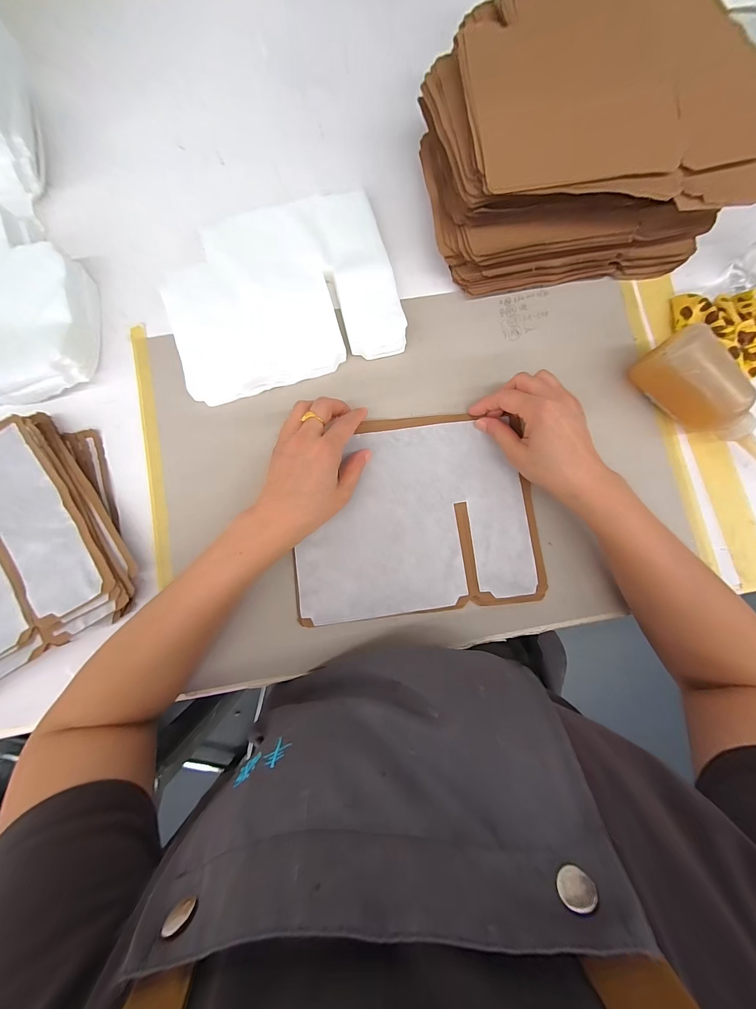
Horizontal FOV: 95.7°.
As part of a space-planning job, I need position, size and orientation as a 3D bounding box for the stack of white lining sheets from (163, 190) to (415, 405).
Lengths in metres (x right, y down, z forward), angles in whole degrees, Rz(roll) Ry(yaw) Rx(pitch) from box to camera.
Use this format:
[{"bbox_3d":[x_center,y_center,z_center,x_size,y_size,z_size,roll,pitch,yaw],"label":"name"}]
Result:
[{"bbox_3d":[-0.099,-0.217,0.357,0.227,0.022,0.178,-17,86,-3],"label":"stack of white lining sheets"}]

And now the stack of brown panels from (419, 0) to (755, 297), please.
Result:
[{"bbox_3d":[0.188,-0.358,0.335,0.276,0.103,0.231,-9,86,-2],"label":"stack of brown panels"}]

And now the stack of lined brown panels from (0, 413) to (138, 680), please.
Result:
[{"bbox_3d":[-0.377,0.058,0.319,0.266,0.031,0.211,-30,87,-4],"label":"stack of lined brown panels"}]

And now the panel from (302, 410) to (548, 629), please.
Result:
[{"bbox_3d":[0.037,0.009,0.346,0.237,0.010,0.194,-6,85,-2],"label":"panel"}]

